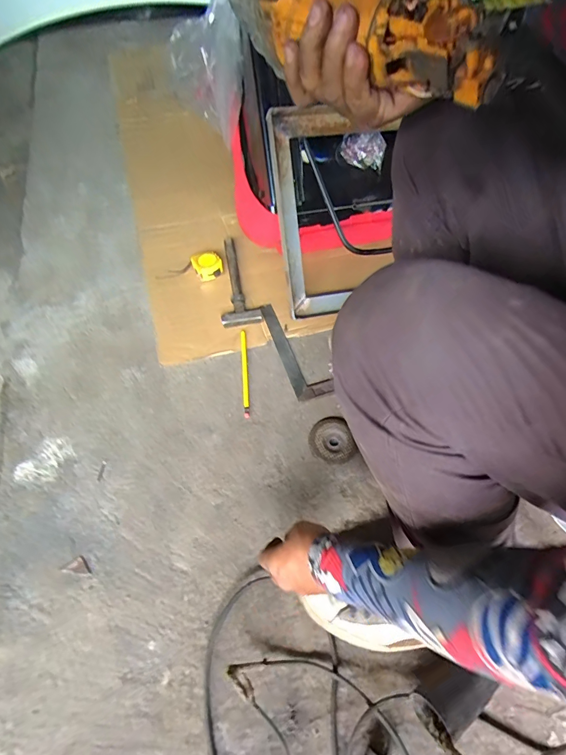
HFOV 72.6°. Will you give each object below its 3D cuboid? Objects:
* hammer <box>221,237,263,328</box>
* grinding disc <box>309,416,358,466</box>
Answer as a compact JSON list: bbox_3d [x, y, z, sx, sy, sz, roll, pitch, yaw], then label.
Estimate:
[{"bbox_3d":[-0.113,-0.219,0.844,0.077,0.026,0.265,-11,58,-9],"label":"hammer"},{"bbox_3d":[0.082,0.107,0.656,0.076,0.014,0.085,-11,58,-9],"label":"grinding disc"}]

